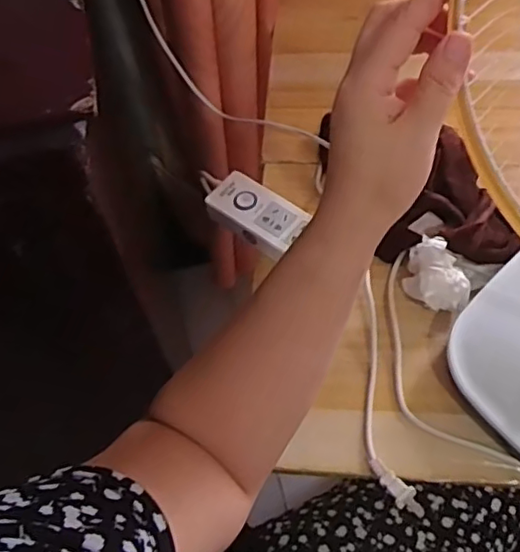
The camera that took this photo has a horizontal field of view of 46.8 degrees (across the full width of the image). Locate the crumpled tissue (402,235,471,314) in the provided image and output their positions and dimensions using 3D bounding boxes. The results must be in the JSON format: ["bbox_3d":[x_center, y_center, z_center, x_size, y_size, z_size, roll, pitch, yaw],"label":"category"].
[{"bbox_3d":[0.173,-0.002,0.574,0.063,0.049,0.058,21,62,15],"label":"crumpled tissue"}]

